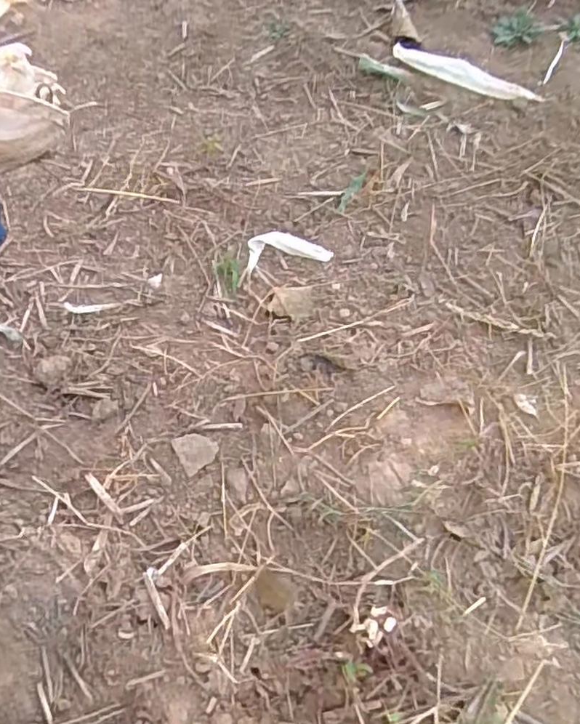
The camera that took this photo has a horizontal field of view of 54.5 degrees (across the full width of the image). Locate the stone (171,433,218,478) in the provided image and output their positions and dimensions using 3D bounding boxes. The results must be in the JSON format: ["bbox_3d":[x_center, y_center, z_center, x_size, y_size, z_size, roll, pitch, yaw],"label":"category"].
[{"bbox_3d":[-0.084,0.078,0.503,0.034,0.004,0.035,-27,66,-13],"label":"stone"}]

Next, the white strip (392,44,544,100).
[{"bbox_3d":[0.225,-0.371,0.731,0.193,0.025,0.032,19,64,10],"label":"white strip"}]

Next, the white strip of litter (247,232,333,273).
[{"bbox_3d":[-0.003,-0.128,0.626,0.093,0.014,0.048,-9,63,-4],"label":"white strip of litter"}]

